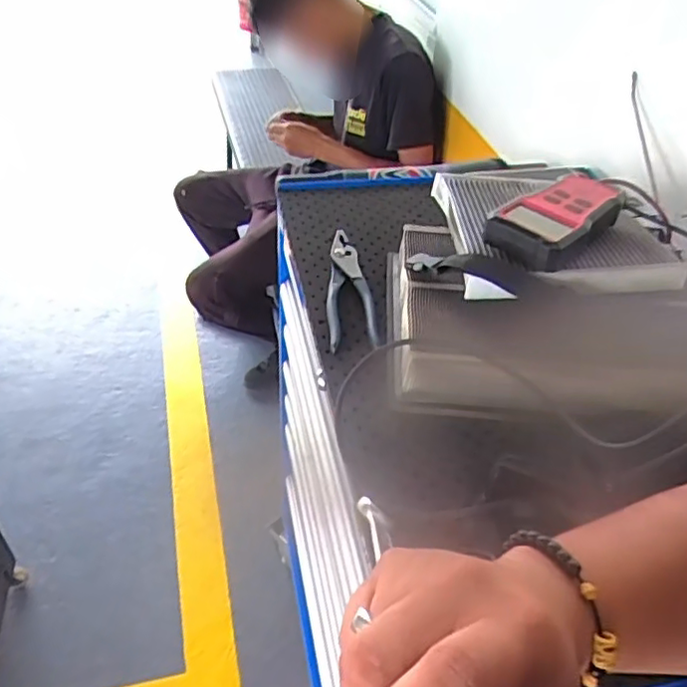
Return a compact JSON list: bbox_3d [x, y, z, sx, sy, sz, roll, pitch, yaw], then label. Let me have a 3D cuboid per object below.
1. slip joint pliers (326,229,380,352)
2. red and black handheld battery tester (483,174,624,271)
[{"bbox_3d":[0.008,-0.063,0.692,0.051,0.017,0.194,1,42,-5],"label":"slip joint pliers"},{"bbox_3d":[0.214,-0.124,0.634,0.143,0.036,0.080,-29,52,-32],"label":"red and black handheld battery tester"}]

